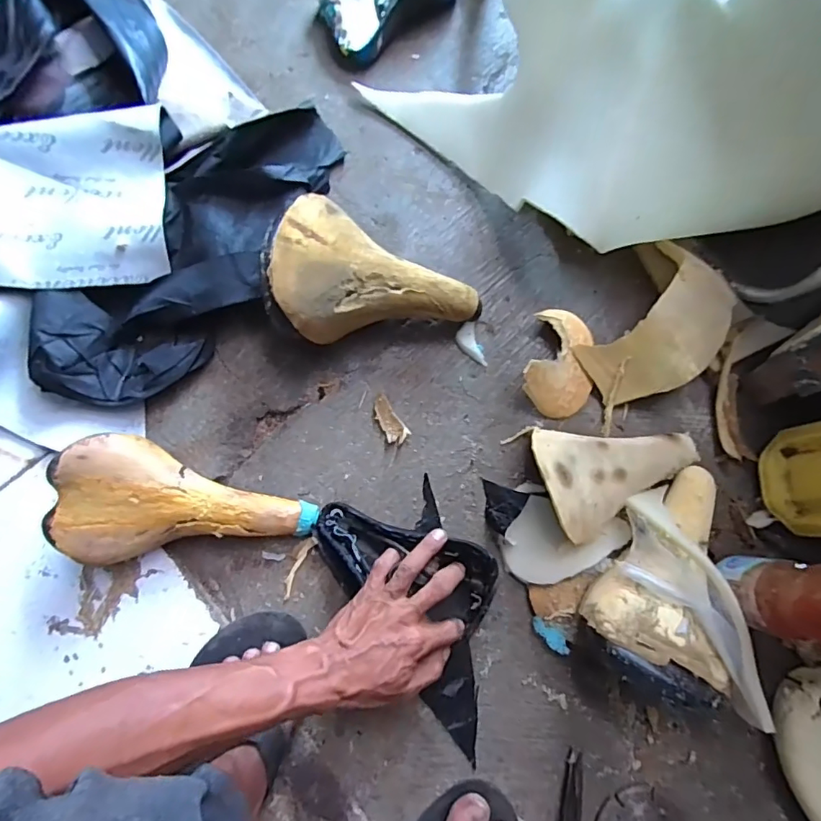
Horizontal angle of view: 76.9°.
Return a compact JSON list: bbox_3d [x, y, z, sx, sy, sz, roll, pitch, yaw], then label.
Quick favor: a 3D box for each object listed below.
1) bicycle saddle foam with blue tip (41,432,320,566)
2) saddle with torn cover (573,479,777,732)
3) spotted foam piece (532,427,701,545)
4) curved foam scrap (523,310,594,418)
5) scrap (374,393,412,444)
[{"bbox_3d":[-0.227,0.103,0.535,0.248,0.052,0.121,11,78,-16],"label":"bicycle saddle foam with blue tip"},{"bbox_3d":[0.268,0.182,0.508,0.160,0.095,0.180,29,80,6],"label":"saddle with torn cover"},{"bbox_3d":[0.217,0.079,0.547,0.173,0.059,0.114,3,78,1],"label":"spotted foam piece"},{"bbox_3d":[0.167,-0.056,0.582,0.080,0.049,0.120,6,78,1],"label":"curved foam scrap"},{"bbox_3d":[-0.025,0.012,0.590,0.025,0.007,0.056,-35,80,-7],"label":"scrap"}]

